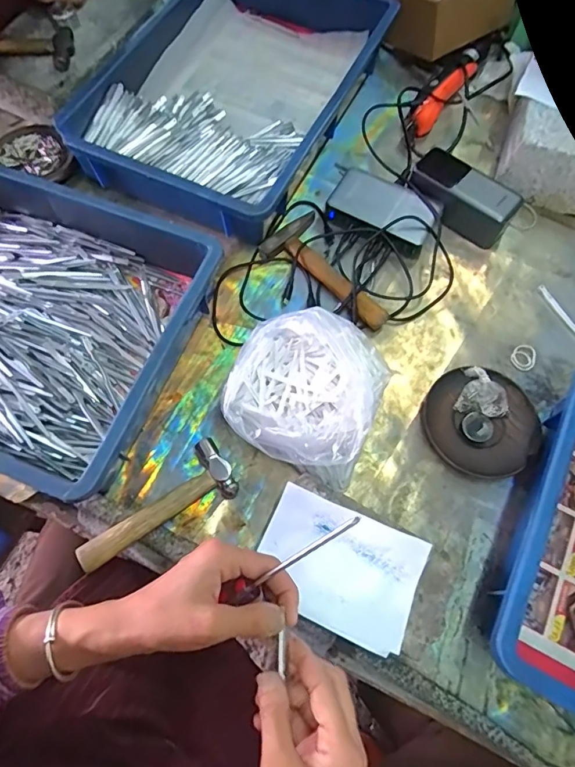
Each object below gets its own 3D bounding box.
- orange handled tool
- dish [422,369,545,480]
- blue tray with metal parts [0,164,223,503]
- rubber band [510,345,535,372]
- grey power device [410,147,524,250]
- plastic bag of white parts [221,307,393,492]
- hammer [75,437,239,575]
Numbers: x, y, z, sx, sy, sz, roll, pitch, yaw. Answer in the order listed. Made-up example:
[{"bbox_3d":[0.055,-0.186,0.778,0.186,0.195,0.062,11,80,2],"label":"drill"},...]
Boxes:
[{"bbox_3d":[0.239,-0.441,0.661,0.039,0.030,0.232,34,71,11],"label":"orange handled tool"},{"bbox_3d":[0.204,0.041,0.482,0.113,0.016,0.113,1,68,-2],"label":"dish"},{"bbox_3d":[-0.311,-0.082,0.478,0.418,0.071,0.288,21,69,6],"label":"blue tray with metal parts"},{"bbox_3d":[0.266,-0.029,0.518,0.032,0.004,0.026,-37,74,-15],"label":"rubber band"},{"bbox_3d":[0.217,-0.232,0.573,0.133,0.058,0.066,36,71,12],"label":"grey power device"},{"bbox_3d":[0.017,0.010,0.443,0.136,0.095,0.133,22,69,7],"label":"plastic bag of white parts"},{"bbox_3d":[-0.123,0.118,0.436,0.153,0.021,0.061,-34,73,-14],"label":"hammer"}]

